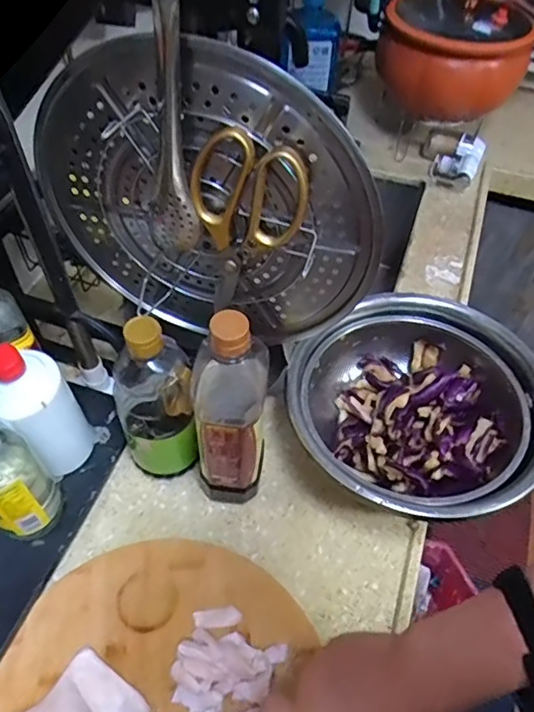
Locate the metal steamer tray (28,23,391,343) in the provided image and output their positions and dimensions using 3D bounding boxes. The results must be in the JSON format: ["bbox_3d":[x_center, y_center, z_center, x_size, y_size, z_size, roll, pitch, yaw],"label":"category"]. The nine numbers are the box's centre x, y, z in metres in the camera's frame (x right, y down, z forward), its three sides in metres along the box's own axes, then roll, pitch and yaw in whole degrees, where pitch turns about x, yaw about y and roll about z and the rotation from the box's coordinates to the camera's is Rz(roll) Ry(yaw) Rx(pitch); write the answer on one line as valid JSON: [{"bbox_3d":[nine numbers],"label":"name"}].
[{"bbox_3d":[-0.056,-0.127,0.484,0.308,0.282,0.035,13,53,8],"label":"metal steamer tray"}]

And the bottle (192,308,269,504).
[{"bbox_3d":[-0.037,0.063,0.555,0.067,0.277,0.065,3,52,0],"label":"bottle"}]

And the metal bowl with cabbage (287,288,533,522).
[{"bbox_3d":[0.172,0.072,0.659,0.283,0.118,0.271,1,52,-1],"label":"metal bowl with cabbage"}]

